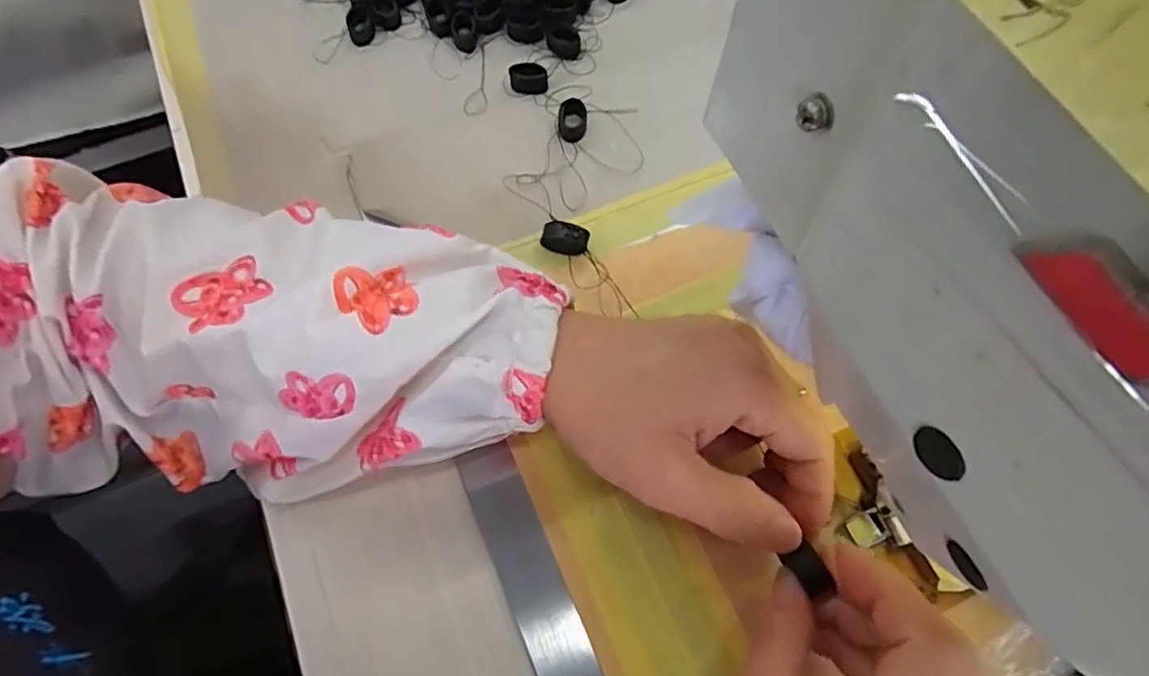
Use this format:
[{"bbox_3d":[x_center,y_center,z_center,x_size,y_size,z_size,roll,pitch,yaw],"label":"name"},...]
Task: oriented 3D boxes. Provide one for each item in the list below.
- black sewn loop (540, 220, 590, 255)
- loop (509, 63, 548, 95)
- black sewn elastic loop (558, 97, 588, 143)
[{"bbox_3d":[-0.004,-0.046,0.282,0.022,0.012,0.011,12,69,7],"label":"black sewn loop"},{"bbox_3d":[-0.024,-0.138,0.321,0.021,0.010,0.012,15,67,6],"label":"loop"},{"bbox_3d":[-0.001,-0.112,0.312,0.015,0.006,0.022,1,67,0],"label":"black sewn elastic loop"}]

